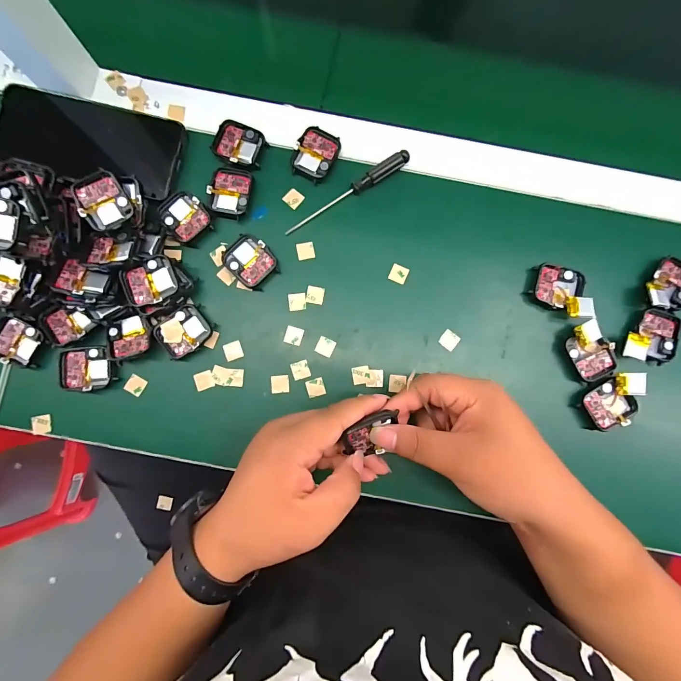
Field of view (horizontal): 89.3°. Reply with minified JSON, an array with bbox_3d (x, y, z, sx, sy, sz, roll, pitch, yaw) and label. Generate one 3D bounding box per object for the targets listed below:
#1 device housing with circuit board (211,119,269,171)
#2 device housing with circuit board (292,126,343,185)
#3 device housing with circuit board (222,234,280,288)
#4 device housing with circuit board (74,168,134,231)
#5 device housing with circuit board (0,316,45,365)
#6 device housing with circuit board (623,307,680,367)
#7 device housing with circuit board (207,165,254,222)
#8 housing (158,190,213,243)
[{"bbox_3d":[-0.093,-0.180,0.320,0.045,0.009,0.040,19,84,1],"label":"device housing with circuit board"},{"bbox_3d":[-0.024,-0.172,0.320,0.037,0.013,0.044,26,84,1],"label":"device housing with circuit board"},{"bbox_3d":[-0.082,-0.073,0.310,0.038,0.011,0.044,-40,87,-5],"label":"device housing with circuit board"},{"bbox_3d":[-0.196,-0.116,0.283,0.037,0.010,0.045,-31,98,-7],"label":"device housing with circuit board"},{"bbox_3d":[-0.279,0.000,0.298,0.037,0.007,0.035,22,84,1],"label":"device housing with circuit board"},{"bbox_3d":[0.278,-0.004,0.309,0.046,0.014,0.050,18,84,0],"label":"device housing with circuit board"},{"bbox_3d":[-0.100,-0.135,0.314,0.036,0.007,0.046,12,84,0],"label":"device housing with circuit board"},{"bbox_3d":[-0.140,-0.111,0.312,0.036,0.011,0.039,-36,86,-4],"label":"housing"}]

